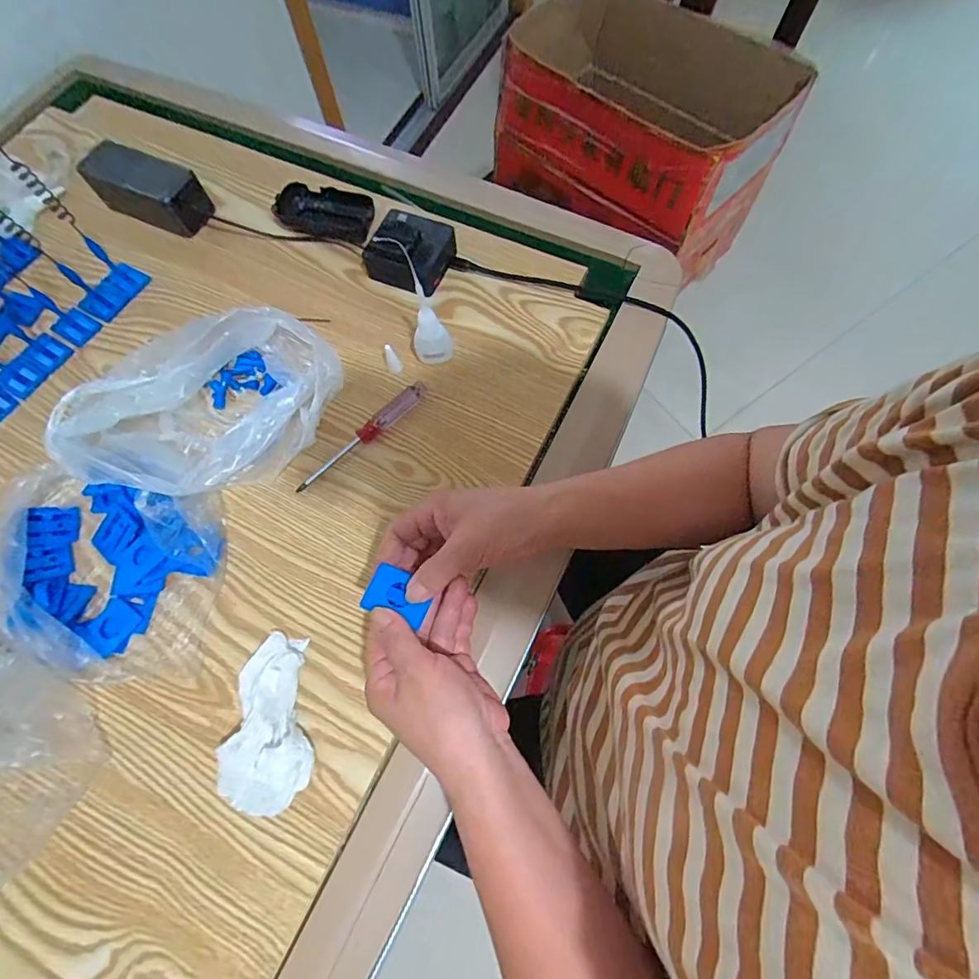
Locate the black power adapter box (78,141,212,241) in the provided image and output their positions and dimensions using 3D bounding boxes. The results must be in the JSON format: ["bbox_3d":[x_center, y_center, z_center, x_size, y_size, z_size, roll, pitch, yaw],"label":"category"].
[{"bbox_3d":[-0.379,-0.334,0.546,0.139,0.051,0.058,21,72,10],"label":"black power adapter box"}]

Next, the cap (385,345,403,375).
[{"bbox_3d":[-0.094,-0.125,0.472,0.014,0.033,0.012,-21,70,-6],"label":"cap"}]

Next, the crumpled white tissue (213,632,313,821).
[{"bbox_3d":[-0.168,0.175,0.370,0.063,0.023,0.120,-7,69,0],"label":"crumpled white tissue"}]

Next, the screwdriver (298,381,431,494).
[{"bbox_3d":[-0.117,-0.050,0.455,0.148,0.013,0.020,-40,73,-12],"label":"screwdriver"}]

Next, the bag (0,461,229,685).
[{"bbox_3d":[-0.321,0.065,0.402,0.178,0.050,0.167,2,69,3],"label":"bag"}]

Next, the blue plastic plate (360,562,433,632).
[{"bbox_3d":[-0.063,0.074,0.342,0.045,0.004,0.032,20,63,4],"label":"blue plastic plate"}]

